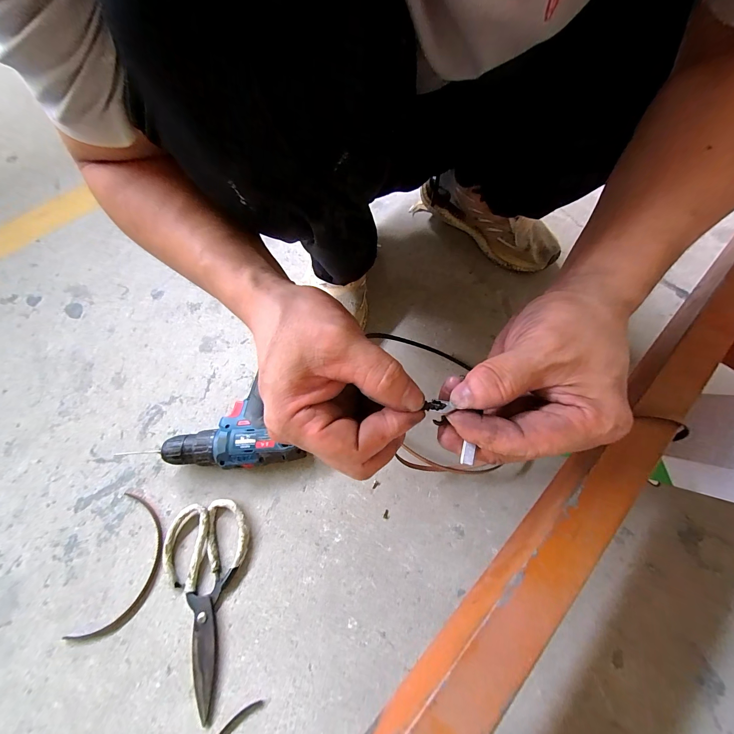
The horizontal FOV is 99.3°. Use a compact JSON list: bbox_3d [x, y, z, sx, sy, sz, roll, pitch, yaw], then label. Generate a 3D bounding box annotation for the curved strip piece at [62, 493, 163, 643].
[{"bbox_3d":[-0.288,0.239,0.373,0.078,0.006,0.150,7,64,4],"label":"curved strip piece"}]

